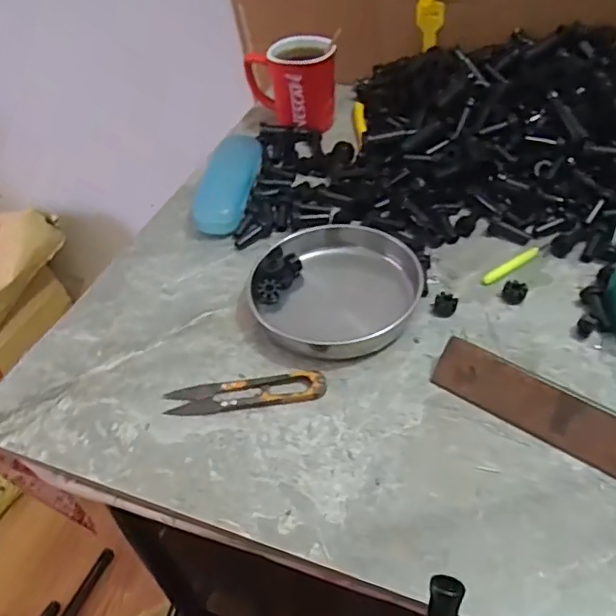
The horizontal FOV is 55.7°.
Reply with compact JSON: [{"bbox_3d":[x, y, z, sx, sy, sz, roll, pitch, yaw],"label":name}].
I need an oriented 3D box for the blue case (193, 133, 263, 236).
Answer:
[{"bbox_3d":[-0.079,-0.130,0.604,0.047,0.035,0.139,5,47,9],"label":"blue case"}]

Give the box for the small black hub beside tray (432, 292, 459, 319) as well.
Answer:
[{"bbox_3d":[0.112,-0.002,0.473,0.018,0.013,0.016,11,48,14],"label":"small black hub beside tray"}]

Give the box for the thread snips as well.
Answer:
[{"bbox_3d":[-0.045,0.061,0.425,0.116,0.009,0.026,-6,46,-1],"label":"thread snips"}]

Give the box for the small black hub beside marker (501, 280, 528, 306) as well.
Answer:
[{"bbox_3d":[0.169,-0.012,0.478,0.019,0.014,0.014,15,49,18],"label":"small black hub beside marker"}]

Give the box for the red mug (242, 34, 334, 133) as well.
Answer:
[{"bbox_3d":[-0.017,-0.257,0.680,0.101,0.087,0.074,-11,47,-6],"label":"red mug"}]

